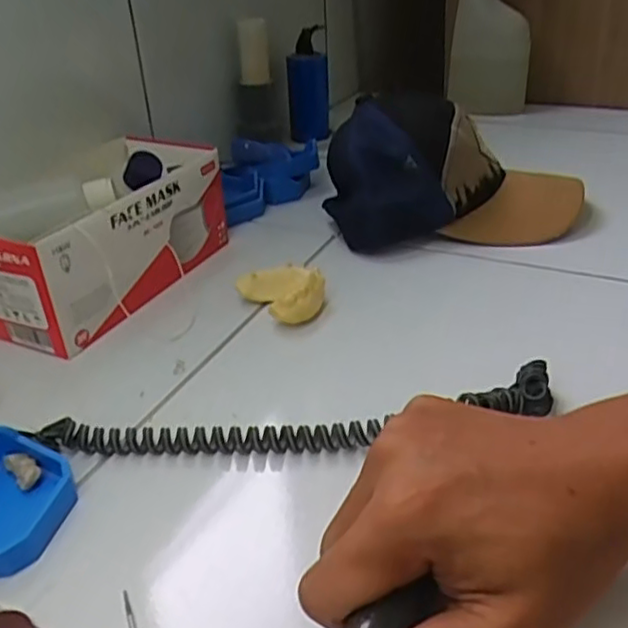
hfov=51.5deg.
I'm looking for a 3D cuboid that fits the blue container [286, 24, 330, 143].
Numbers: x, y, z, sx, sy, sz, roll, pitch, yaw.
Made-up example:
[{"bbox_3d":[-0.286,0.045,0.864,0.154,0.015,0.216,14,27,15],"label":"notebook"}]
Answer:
[{"bbox_3d":[-0.007,-0.282,0.802,0.050,0.129,0.044,-3,31,1],"label":"blue container"}]

